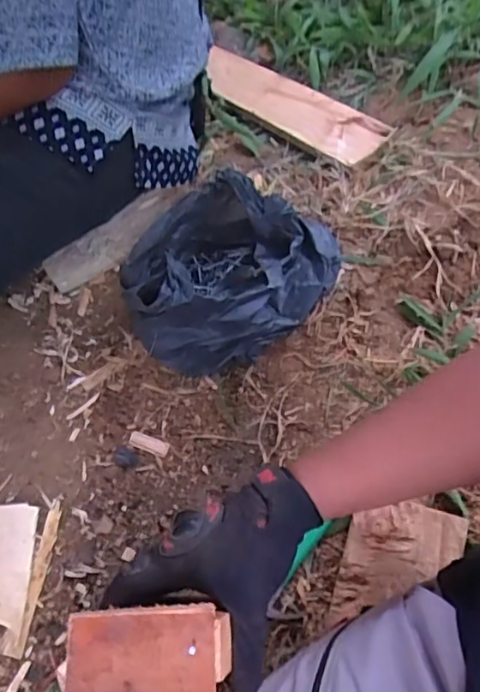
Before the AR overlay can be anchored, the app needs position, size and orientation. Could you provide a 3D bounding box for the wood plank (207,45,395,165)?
[{"bbox_3d":[0.075,-0.415,0.973,0.097,0.024,0.450,-40,52,-6],"label":"wood plank"}]

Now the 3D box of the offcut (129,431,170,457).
[{"bbox_3d":[-0.111,0.120,0.712,0.049,0.007,0.019,20,51,2],"label":"offcut"}]

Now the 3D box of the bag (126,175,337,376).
[{"bbox_3d":[-0.017,-0.090,0.762,0.258,0.159,0.210,-24,51,-18],"label":"bag"}]

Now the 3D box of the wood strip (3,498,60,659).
[{"bbox_3d":[-0.235,0.264,0.666,0.023,0.007,0.168,7,68,9],"label":"wood strip"}]

